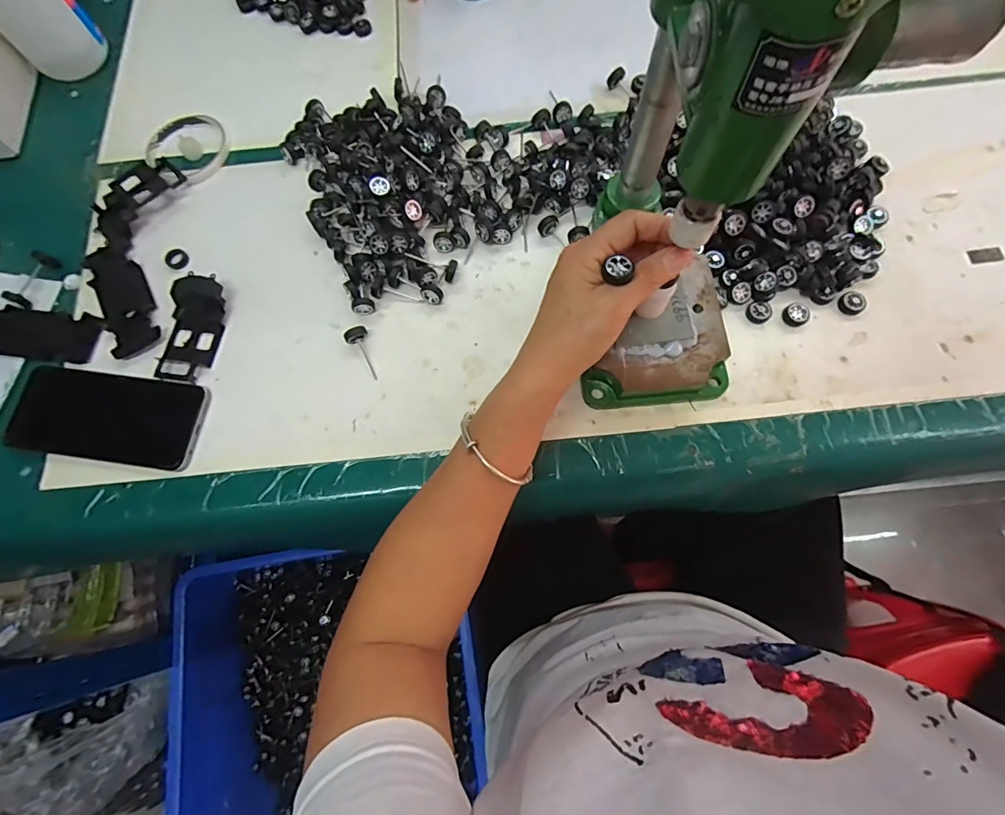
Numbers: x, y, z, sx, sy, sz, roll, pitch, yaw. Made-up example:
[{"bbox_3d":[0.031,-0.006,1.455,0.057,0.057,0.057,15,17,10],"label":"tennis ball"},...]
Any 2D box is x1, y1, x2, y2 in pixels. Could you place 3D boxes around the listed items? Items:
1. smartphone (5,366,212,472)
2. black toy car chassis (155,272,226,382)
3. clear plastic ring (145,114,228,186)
[{"bbox_3d":[-0.337,0.007,0.402,0.168,0.007,0.074,7,73,4],"label":"smartphone"},{"bbox_3d":[-0.278,-0.071,0.414,0.049,0.024,0.093,5,73,4],"label":"black toy car chassis"},{"bbox_3d":[-0.327,-0.270,0.483,0.089,0.015,0.078,29,76,10],"label":"clear plastic ring"}]

